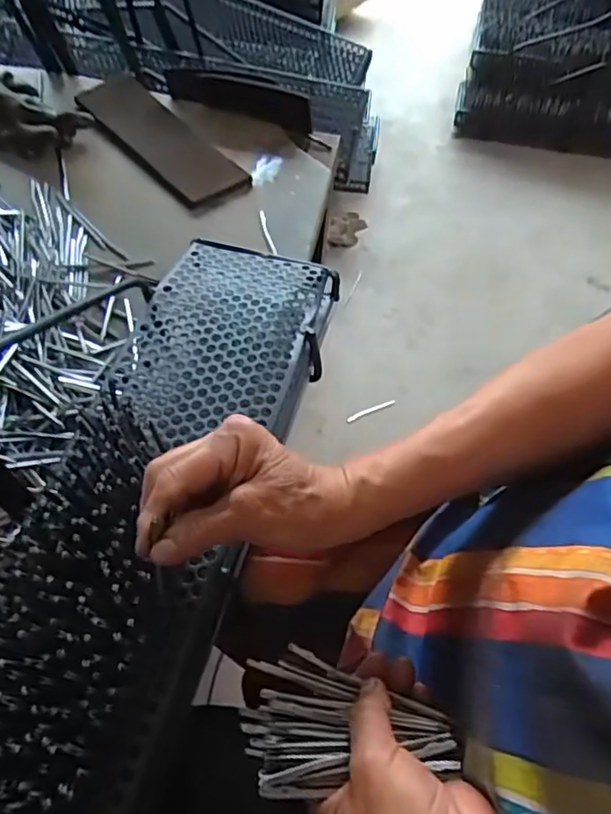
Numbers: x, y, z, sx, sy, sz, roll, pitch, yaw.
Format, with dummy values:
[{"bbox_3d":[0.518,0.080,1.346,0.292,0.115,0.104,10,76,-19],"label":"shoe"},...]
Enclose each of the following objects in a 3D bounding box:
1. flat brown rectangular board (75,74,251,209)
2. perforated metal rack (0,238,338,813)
[{"bbox_3d":[-0.186,-0.340,0.752,0.091,0.014,0.274,-36,67,-21],"label":"flat brown rectangular board"},{"bbox_3d":[-0.115,0.094,0.404,0.142,0.076,0.582,14,55,6],"label":"perforated metal rack"}]

